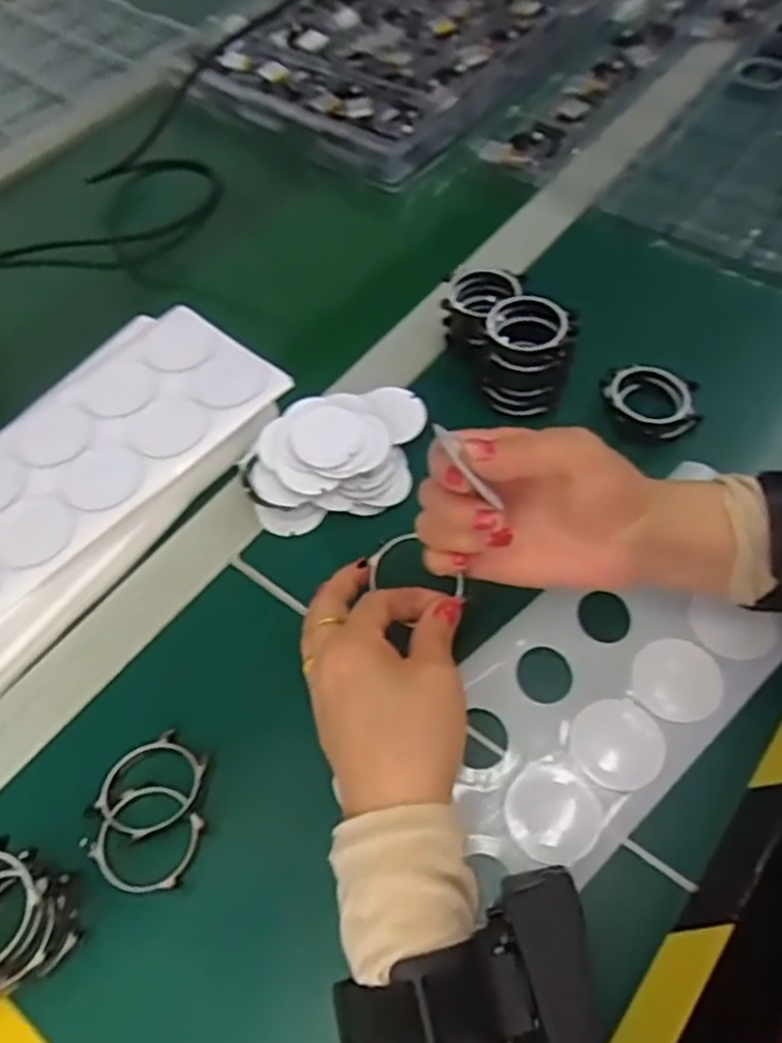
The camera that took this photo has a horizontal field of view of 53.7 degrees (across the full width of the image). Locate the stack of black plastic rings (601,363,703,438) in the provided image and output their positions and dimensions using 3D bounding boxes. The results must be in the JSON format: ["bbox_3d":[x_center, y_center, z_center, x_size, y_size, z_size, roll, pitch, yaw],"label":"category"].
[{"bbox_3d":[0.157,-0.074,0.466,0.055,0.016,0.045,11,57,12],"label":"stack of black plastic rings"}]

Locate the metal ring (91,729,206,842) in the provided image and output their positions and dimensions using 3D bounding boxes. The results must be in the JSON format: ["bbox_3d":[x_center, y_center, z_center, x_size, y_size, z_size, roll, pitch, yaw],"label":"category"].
[{"bbox_3d":[-0.112,0.123,0.362,0.044,0.013,0.047,-2,55,3],"label":"metal ring"}]

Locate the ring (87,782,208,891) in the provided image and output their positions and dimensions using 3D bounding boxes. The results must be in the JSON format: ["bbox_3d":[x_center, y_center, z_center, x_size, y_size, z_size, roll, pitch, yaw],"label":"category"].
[{"bbox_3d":[-0.110,0.142,0.351,0.044,0.007,0.043,-2,55,3],"label":"ring"}]

